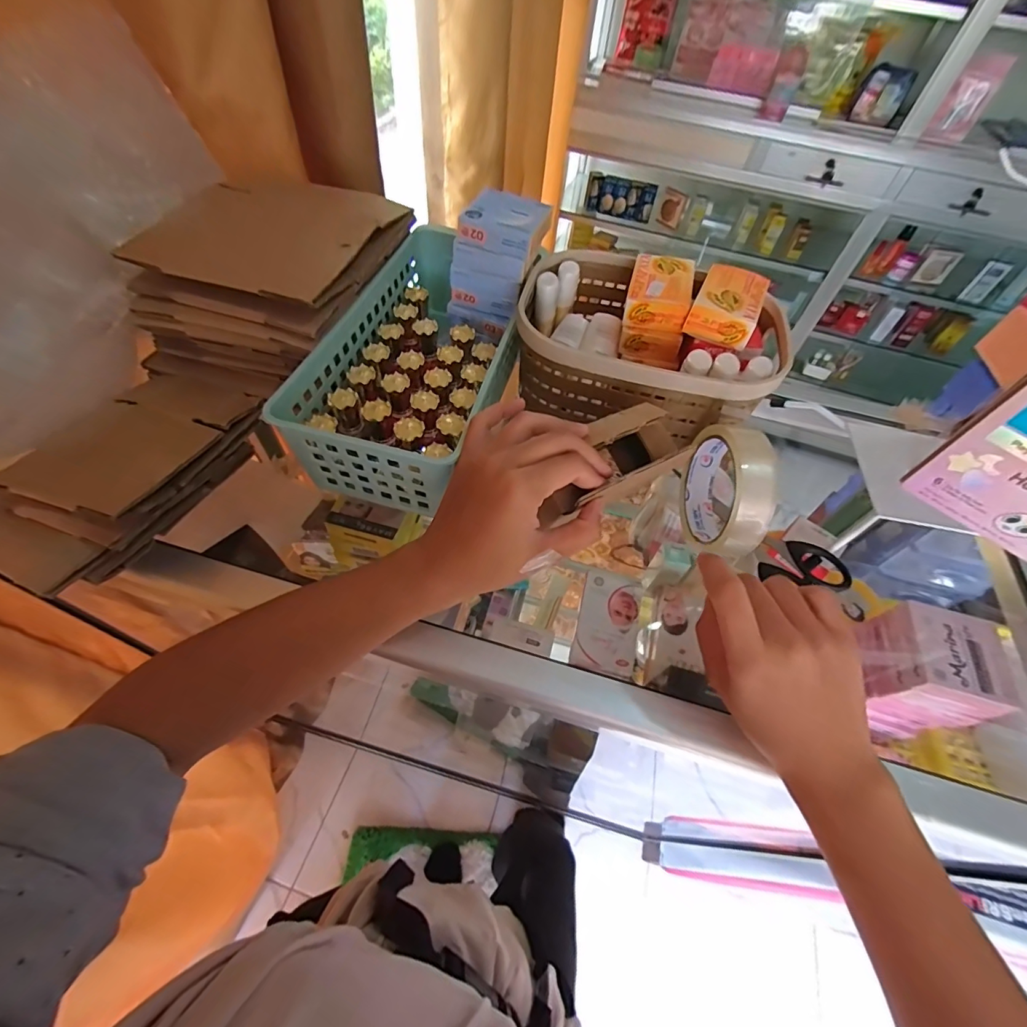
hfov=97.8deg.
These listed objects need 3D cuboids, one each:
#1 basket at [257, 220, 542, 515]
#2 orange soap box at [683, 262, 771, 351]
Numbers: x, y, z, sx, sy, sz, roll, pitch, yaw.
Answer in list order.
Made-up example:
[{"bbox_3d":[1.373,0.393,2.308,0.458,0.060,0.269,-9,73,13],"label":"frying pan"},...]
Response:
[{"bbox_3d":[-0.072,-0.140,0.399,0.131,0.077,0.283,14,55,4],"label":"basket"},{"bbox_3d":[0.179,-0.174,0.375,0.051,0.032,0.067,23,56,11],"label":"orange soap box"}]

